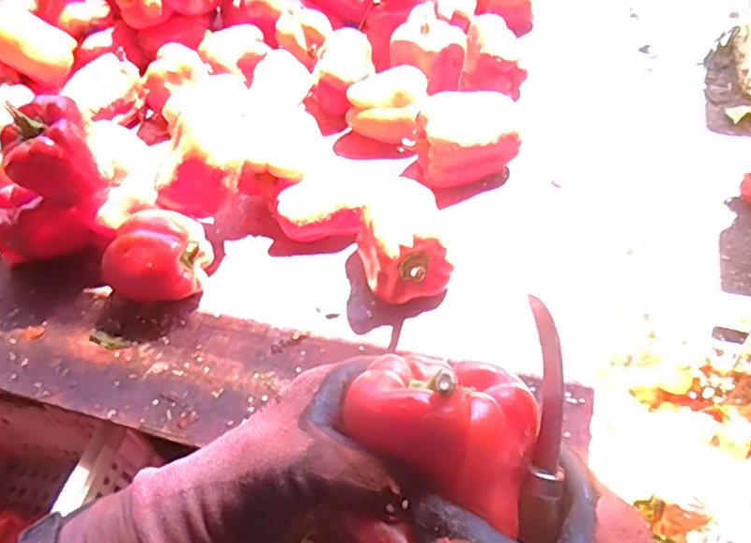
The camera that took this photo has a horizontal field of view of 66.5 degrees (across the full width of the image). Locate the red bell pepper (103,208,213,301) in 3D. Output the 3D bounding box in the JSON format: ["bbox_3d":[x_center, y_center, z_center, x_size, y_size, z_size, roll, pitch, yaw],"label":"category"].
[{"bbox_3d":[-0.228,-0.010,0.598,0.089,0.086,0.081,6,50,12],"label":"red bell pepper"}]

